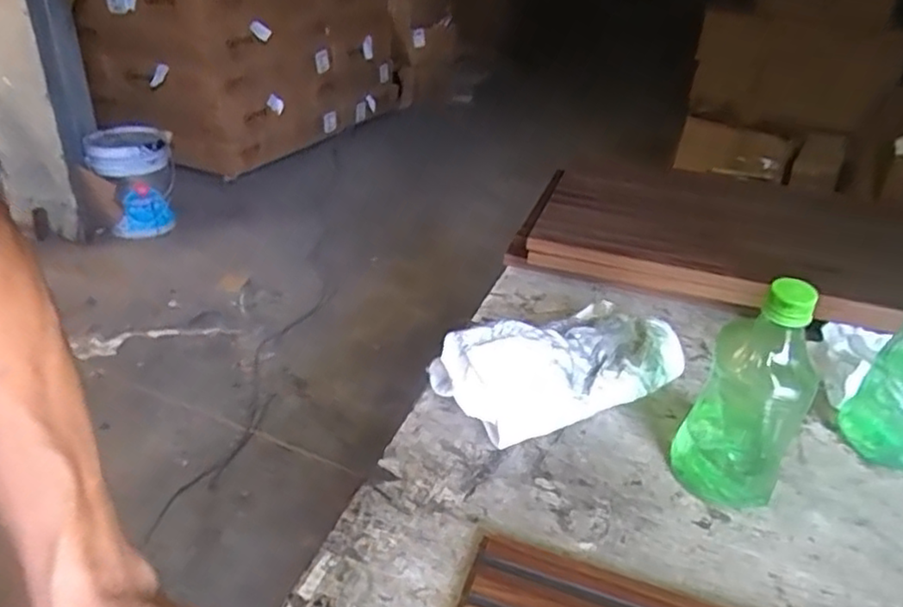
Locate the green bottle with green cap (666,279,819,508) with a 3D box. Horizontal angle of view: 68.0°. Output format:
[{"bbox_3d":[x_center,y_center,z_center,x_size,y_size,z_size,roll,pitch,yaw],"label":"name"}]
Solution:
[{"bbox_3d":[0.222,0.065,0.508,0.080,0.186,0.087,16,33,22],"label":"green bottle with green cap"}]

